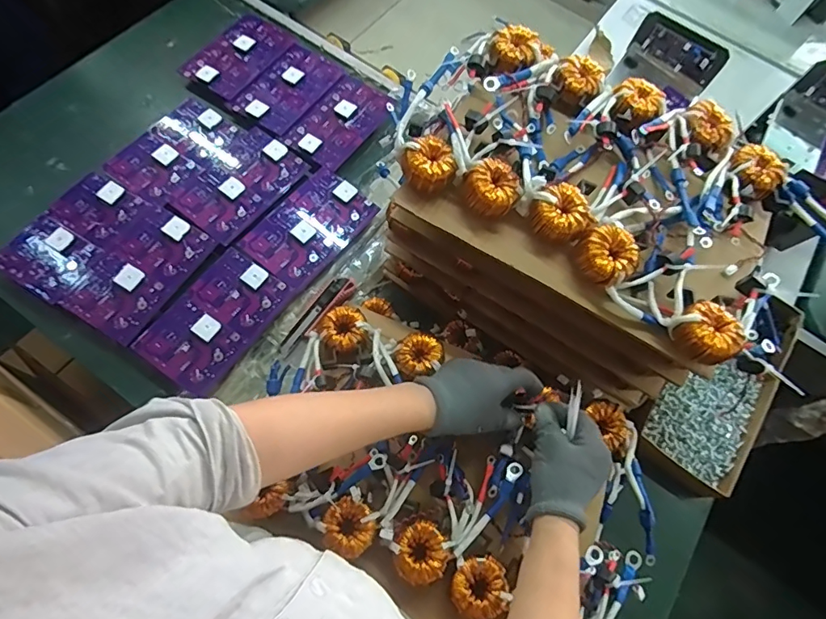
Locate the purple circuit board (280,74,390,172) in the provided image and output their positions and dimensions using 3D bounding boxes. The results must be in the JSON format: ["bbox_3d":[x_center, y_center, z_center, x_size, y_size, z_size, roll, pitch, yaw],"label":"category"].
[{"bbox_3d":[-0.128,-0.338,0.839,0.121,0.010,0.197,34,69,8],"label":"purple circuit board"}]

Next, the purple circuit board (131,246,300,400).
[{"bbox_3d":[-0.284,0.010,0.679,0.127,0.011,0.198,33,69,8],"label":"purple circuit board"}]

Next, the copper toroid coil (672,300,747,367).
[{"bbox_3d":[0.301,0.024,0.481,0.057,0.028,0.060,2,68,-5],"label":"copper toroid coil"}]

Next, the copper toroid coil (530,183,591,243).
[{"bbox_3d":[0.162,-0.101,0.521,0.060,0.040,0.058,32,69,7],"label":"copper toroid coil"}]

